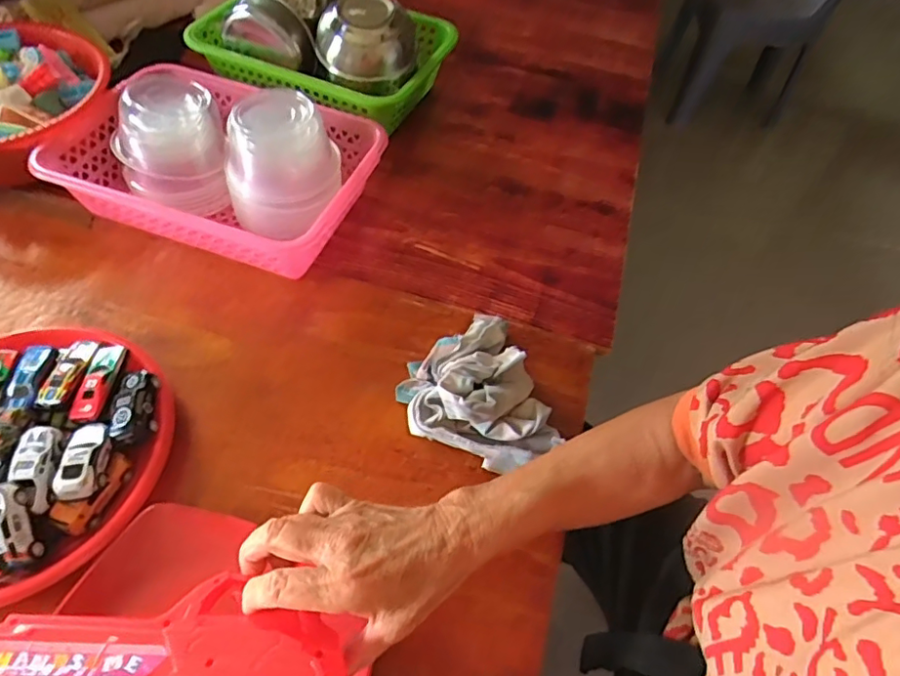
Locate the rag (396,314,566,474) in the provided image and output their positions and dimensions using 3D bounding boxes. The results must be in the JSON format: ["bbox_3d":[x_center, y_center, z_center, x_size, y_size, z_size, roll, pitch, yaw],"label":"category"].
[{"bbox_3d":[0.021,0.046,0.494,0.119,0.053,0.150,-17,58,-17],"label":"rag"}]

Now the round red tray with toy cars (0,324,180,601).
[{"bbox_3d":[-0.334,0.086,0.433,0.208,0.046,0.220,3,55,-4],"label":"round red tray with toy cars"}]

